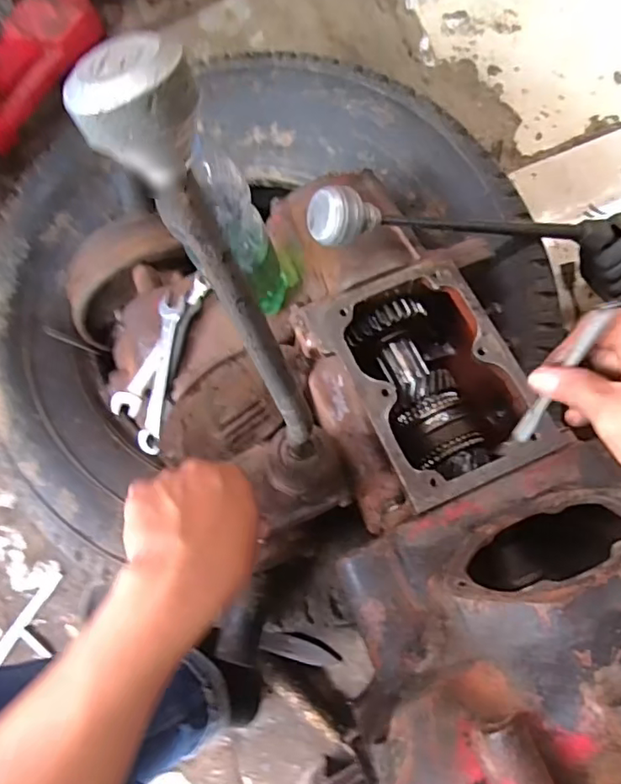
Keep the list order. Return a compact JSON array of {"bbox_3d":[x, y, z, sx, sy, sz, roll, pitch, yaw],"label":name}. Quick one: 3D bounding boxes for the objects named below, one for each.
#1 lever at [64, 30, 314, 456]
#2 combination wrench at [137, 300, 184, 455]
[{"bbox_3d":[-0.031,-0.038,0.280,0.035,0.263,0.029,-16,60,4],"label":"lever"},{"bbox_3d":[-0.150,-0.015,0.560,0.022,0.008,0.150,8,82,10],"label":"combination wrench"}]

